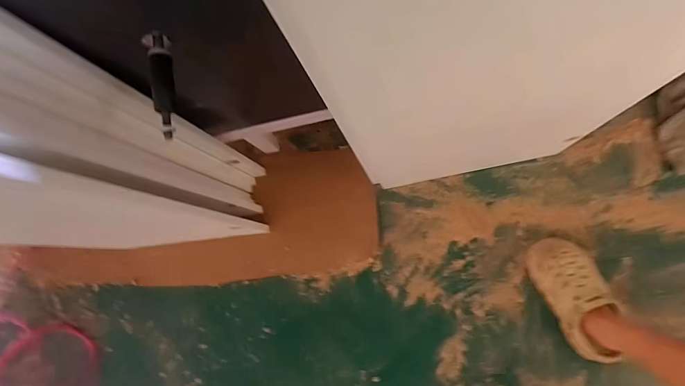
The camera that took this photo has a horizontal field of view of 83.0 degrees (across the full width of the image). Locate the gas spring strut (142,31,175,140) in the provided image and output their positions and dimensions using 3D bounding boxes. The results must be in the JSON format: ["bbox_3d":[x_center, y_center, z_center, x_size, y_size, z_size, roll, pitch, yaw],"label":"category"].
[{"bbox_3d":[-0.212,-0.130,0.459,0.024,0.025,0.131,-12,83,8],"label":"gas spring strut"}]

